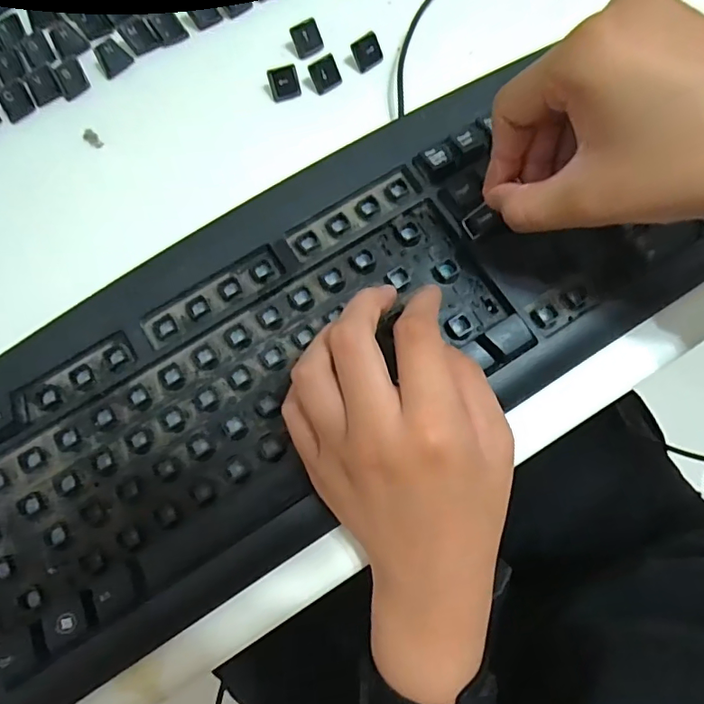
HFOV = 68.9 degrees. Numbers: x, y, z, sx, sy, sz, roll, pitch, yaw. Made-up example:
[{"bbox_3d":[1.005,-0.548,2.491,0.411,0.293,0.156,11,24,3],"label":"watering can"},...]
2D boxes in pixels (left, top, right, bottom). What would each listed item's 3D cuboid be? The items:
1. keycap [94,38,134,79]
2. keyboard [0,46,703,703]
[{"bbox_3d":[-0.149,-0.184,0.319,0.019,0.014,0.012,-30,78,-6],"label":"keycap"},{"bbox_3d":[-0.029,-0.006,0.257,0.381,0.027,0.169,-32,76,-6],"label":"keyboard"}]

